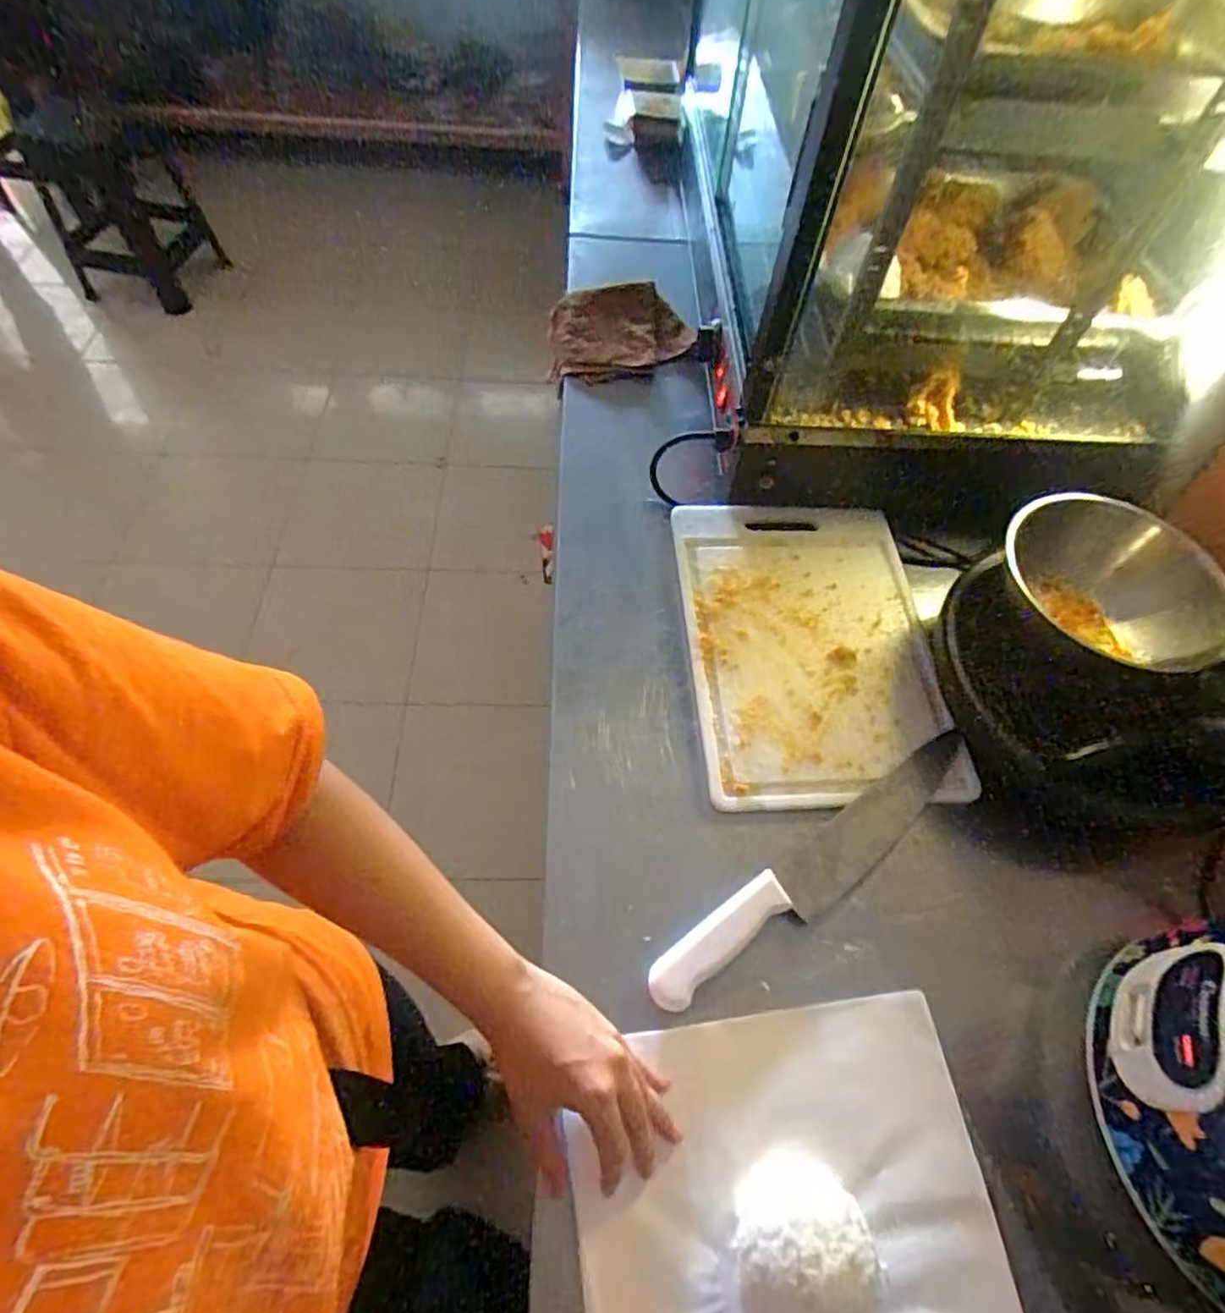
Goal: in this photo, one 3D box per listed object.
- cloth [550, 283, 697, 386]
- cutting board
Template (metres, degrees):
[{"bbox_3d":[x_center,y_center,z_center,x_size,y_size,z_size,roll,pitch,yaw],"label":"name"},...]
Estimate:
[{"bbox_3d":[0.003,-0.450,0.917,0.188,0.057,0.156,-12,61,-9],"label":"cloth"},{"bbox_3d":[0.195,-0.021,0.651,0.239,0.015,0.337,-1,59,-5],"label":"cutting board"}]

